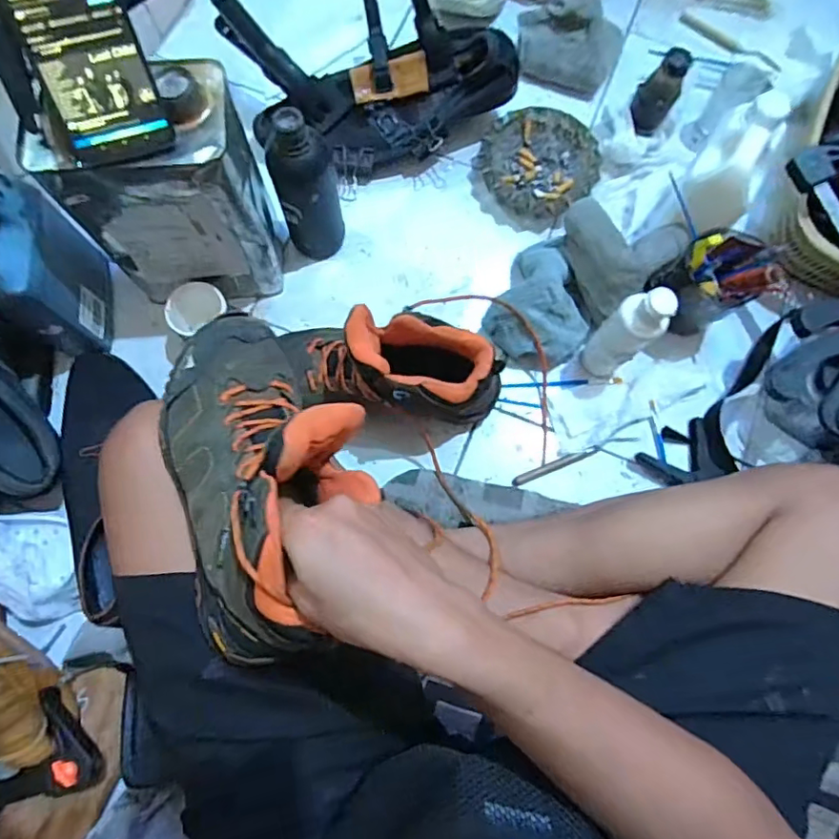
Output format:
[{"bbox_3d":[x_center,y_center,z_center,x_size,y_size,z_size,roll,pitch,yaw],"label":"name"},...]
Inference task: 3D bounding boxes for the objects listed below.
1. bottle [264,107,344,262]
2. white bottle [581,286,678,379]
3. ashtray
[{"bbox_3d":[-0.121,-0.247,0.606,0.064,0.184,0.053,-15,76,-5],"label":"bottle"},{"bbox_3d":[0.214,-0.087,0.574,0.048,0.148,0.043,43,78,9],"label":"white bottle"},{"bbox_3d":[0.148,-0.320,0.696,0.146,0.042,0.145,0,75,-1],"label":"ashtray"}]

